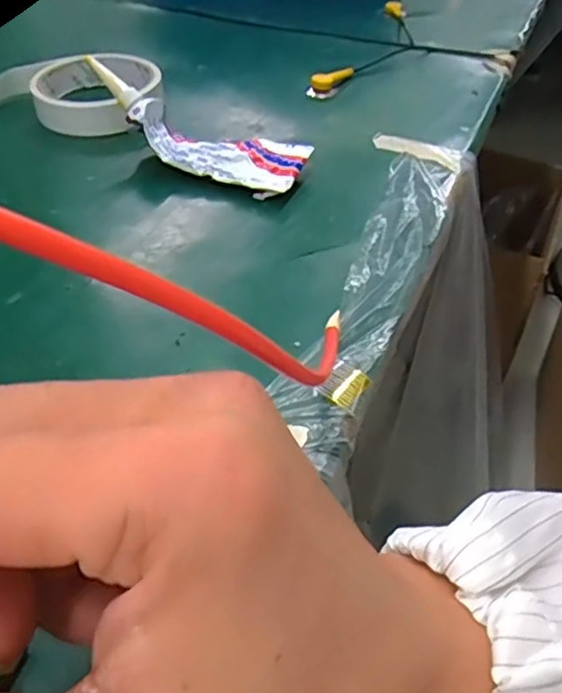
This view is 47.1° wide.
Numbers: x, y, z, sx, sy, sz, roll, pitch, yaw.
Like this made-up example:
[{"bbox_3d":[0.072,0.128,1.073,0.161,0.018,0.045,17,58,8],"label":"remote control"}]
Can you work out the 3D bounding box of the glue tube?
[{"bbox_3d":[-0.054,-0.130,0.390,0.142,0.024,0.047,28,51,9],"label":"glue tube"}]

